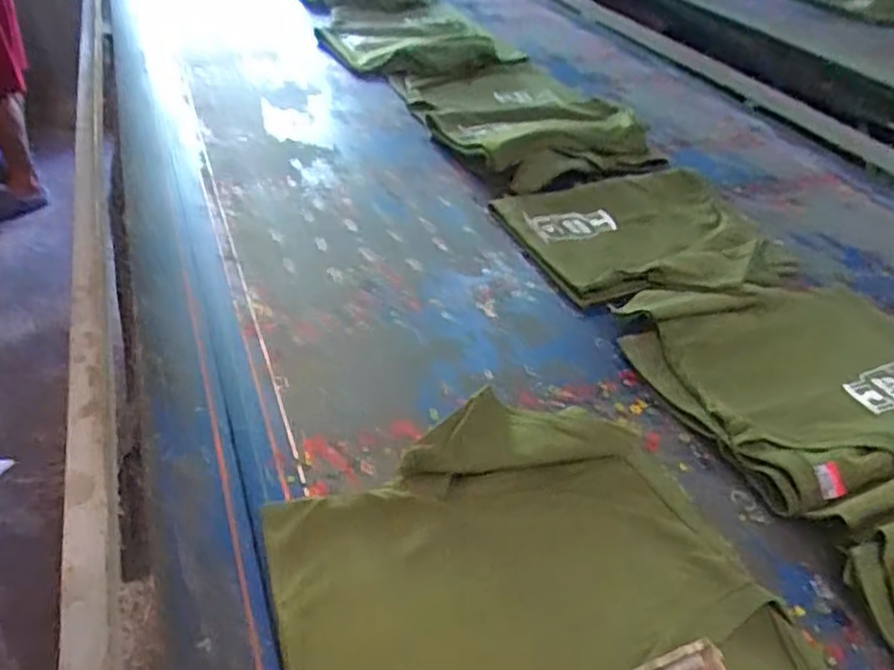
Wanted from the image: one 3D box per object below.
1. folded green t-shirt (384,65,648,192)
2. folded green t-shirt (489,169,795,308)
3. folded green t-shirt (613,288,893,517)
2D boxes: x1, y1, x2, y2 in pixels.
[{"bbox_3d":[0.135,-0.379,1.204,0.339,0.064,0.435,-14,42,-23],"label":"folded green t-shirt"},{"bbox_3d":[0.268,-0.130,0.938,0.337,0.041,0.306,-9,40,-17],"label":"folded green t-shirt"},{"bbox_3d":[0.402,0.027,0.753,0.374,0.034,0.322,-12,41,-21],"label":"folded green t-shirt"}]

